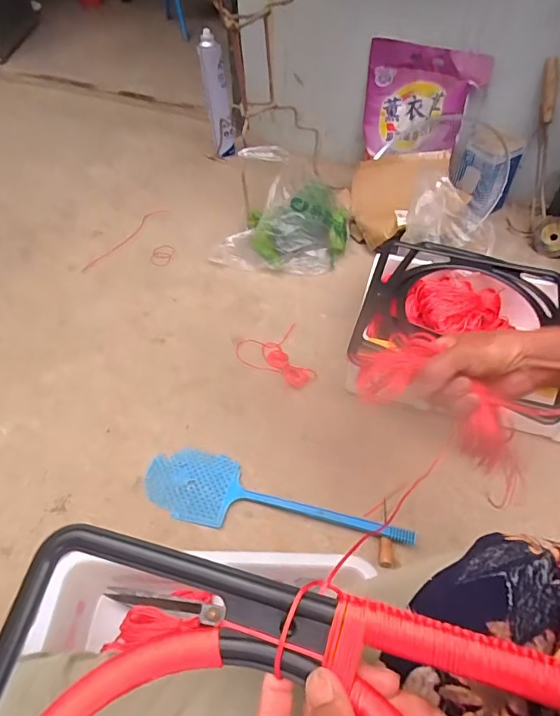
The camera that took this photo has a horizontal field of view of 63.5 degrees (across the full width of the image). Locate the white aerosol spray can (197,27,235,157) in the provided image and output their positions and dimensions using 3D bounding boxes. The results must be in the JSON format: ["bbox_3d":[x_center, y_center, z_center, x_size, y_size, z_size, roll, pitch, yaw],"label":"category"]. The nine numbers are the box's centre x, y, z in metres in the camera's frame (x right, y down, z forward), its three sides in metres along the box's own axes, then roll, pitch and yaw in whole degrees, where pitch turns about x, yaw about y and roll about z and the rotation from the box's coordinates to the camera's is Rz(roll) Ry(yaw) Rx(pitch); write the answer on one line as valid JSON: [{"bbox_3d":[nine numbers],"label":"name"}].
[{"bbox_3d":[-0.180,-0.741,1.321,0.081,0.320,0.067,-6,49,-5],"label":"white aerosol spray can"}]

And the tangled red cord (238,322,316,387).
[{"bbox_3d":[-0.010,0.002,0.914,0.132,0.017,0.155,-15,52,-13],"label":"tangled red cord"}]

